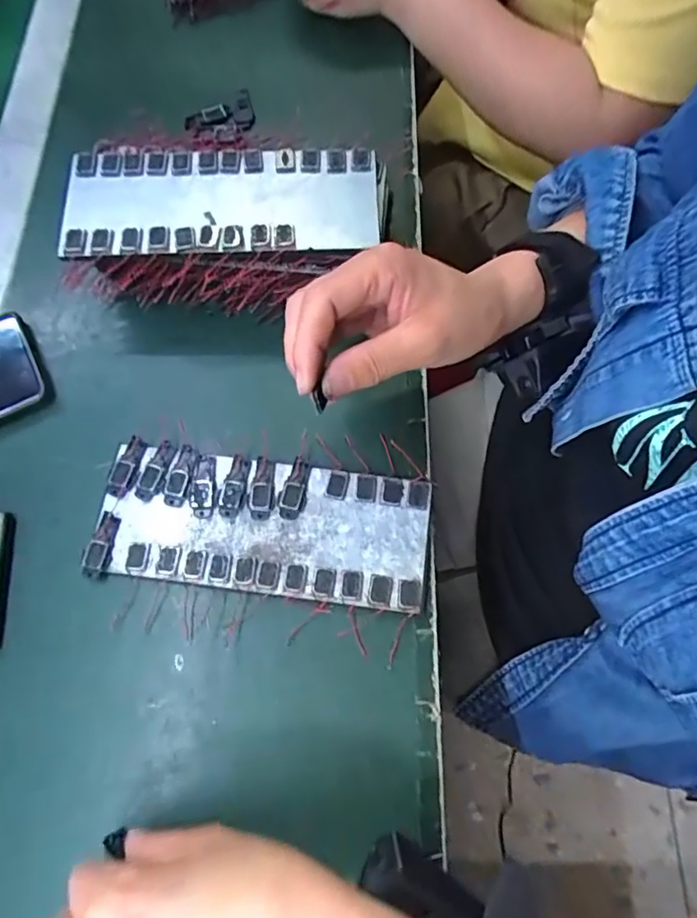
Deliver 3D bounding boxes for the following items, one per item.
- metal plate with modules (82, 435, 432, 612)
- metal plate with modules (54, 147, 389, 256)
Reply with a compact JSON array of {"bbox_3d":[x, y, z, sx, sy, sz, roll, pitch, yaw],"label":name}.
[{"bbox_3d":[-0.052,0.039,0.339,0.197,0.011,0.081,7,71,3],"label":"metal plate with modules"},{"bbox_3d":[-0.081,-0.169,0.359,0.199,0.012,0.077,-2,71,0],"label":"metal plate with modules"}]

